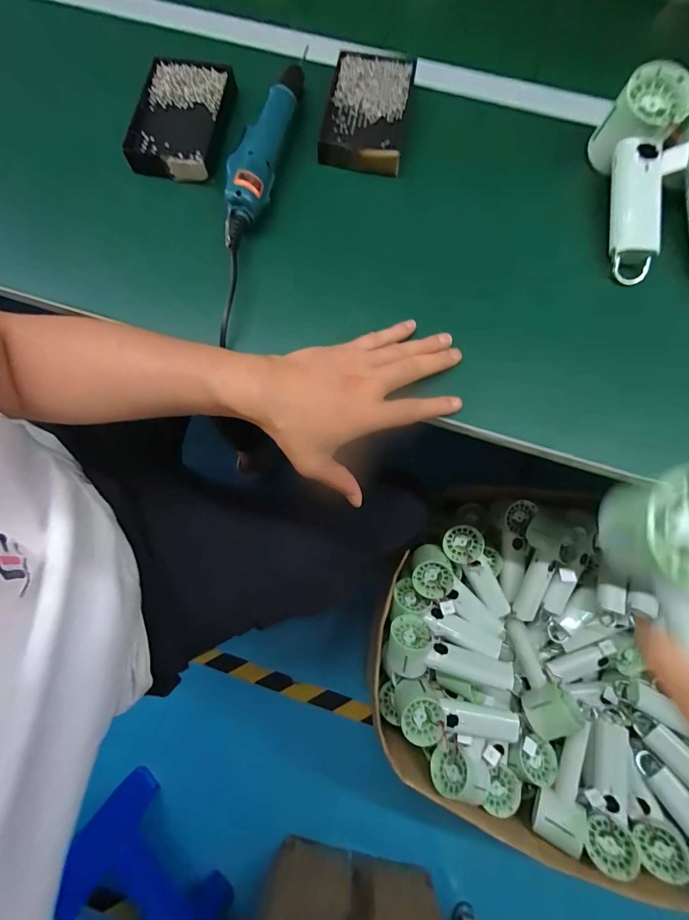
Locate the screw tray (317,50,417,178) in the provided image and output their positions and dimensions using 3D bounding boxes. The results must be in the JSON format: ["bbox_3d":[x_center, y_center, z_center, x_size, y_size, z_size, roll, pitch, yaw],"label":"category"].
[{"bbox_3d":[0.024,-0.388,0.408,0.089,0.026,0.137,9,77,3],"label":"screw tray"}]

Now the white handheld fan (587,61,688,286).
[{"bbox_3d":[0.293,-0.276,0.358,0.067,0.064,0.185,3,76,1],"label":"white handheld fan"}]

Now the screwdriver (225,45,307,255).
[{"bbox_3d":[-0.085,-0.319,0.373,0.038,0.030,0.221,14,77,4],"label":"screwdriver"}]

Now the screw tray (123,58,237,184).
[{"bbox_3d":[-0.177,-0.376,0.403,0.095,0.023,0.141,11,77,3],"label":"screw tray"}]

